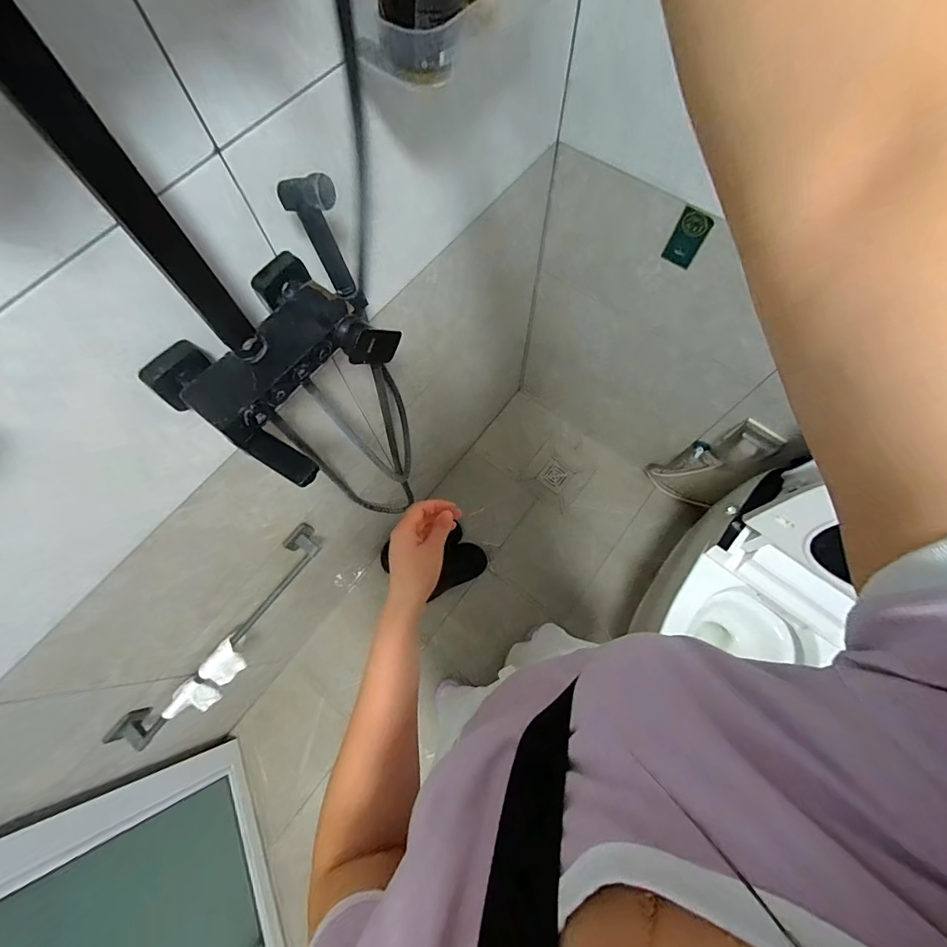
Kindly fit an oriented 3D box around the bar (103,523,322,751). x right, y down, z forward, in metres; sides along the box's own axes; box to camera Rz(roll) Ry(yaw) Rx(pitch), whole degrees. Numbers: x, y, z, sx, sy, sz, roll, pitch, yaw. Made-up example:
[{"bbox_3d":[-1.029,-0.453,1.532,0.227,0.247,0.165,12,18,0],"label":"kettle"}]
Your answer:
[{"bbox_3d":[-0.481,0.314,0.846,0.072,0.075,0.495,36,74,12],"label":"bar"}]

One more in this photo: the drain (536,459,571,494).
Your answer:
[{"bbox_3d":[0.298,0.009,1.596,0.096,0.006,0.093,38,90,7],"label":"drain"}]

